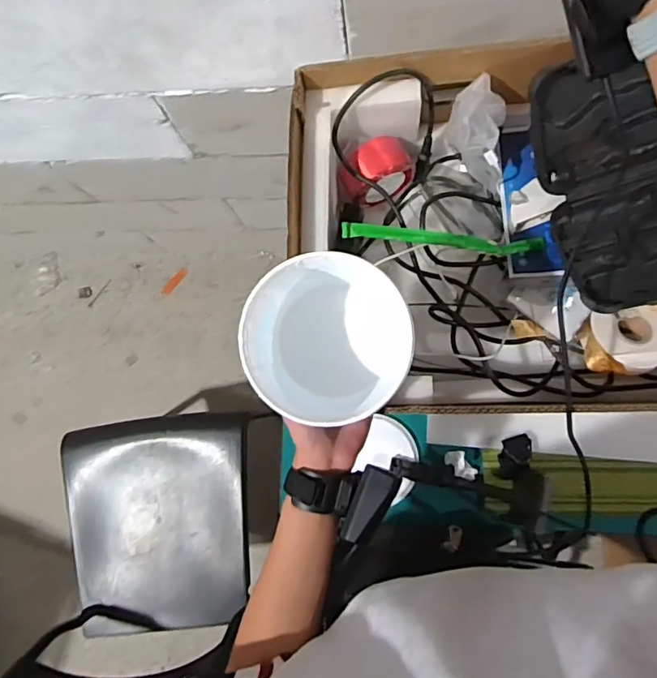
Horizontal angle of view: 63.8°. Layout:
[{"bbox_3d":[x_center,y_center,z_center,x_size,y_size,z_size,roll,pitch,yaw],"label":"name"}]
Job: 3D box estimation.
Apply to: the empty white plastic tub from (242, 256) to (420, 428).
[{"bbox_3d":[-0.003,0.003,0.428,0.111,0.106,0.113,-1,83,6],"label":"empty white plastic tub"}]

